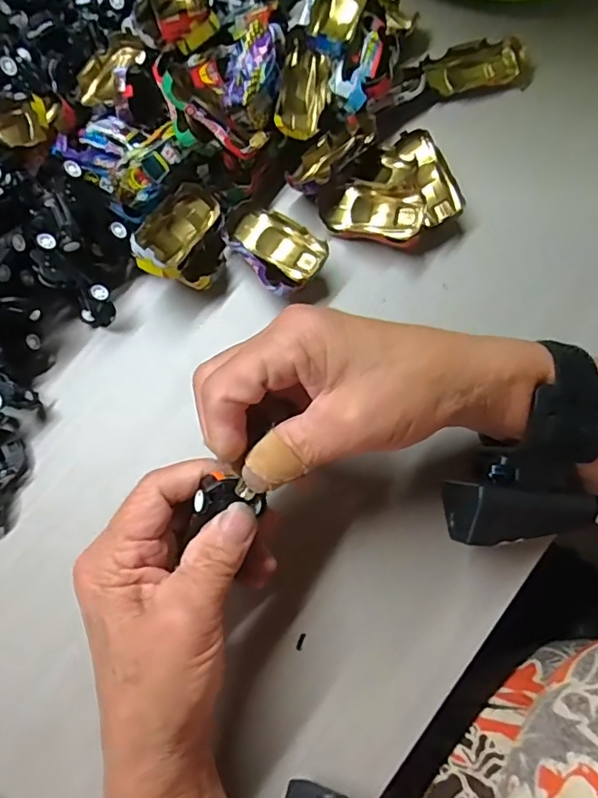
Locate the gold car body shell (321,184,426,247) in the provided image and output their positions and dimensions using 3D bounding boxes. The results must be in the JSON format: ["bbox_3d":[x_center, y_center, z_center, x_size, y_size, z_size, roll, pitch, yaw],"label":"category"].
[{"bbox_3d":[0.045,-0.112,0.327,0.061,0.026,0.034,9,78,2],"label":"gold car body shell"}]

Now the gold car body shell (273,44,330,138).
[{"bbox_3d":[0.002,-0.190,0.341,0.027,0.022,0.059,11,78,3],"label":"gold car body shell"}]

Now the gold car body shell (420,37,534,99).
[{"bbox_3d":[0.122,-0.224,0.366,0.070,0.017,0.032,-13,78,-2],"label":"gold car body shell"}]

